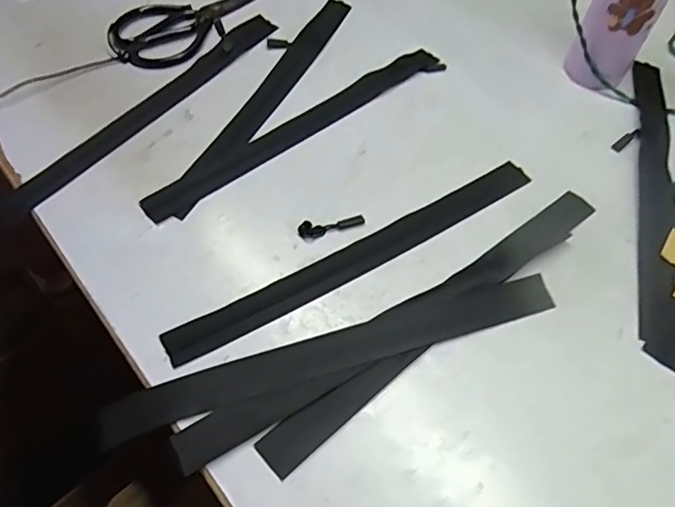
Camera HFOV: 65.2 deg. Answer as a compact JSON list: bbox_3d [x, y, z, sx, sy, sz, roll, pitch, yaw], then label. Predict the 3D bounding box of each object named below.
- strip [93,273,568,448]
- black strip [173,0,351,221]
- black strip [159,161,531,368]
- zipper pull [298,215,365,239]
[{"bbox_3d":[0.002,0.074,0.400,0.350,0.005,0.033,-15,59,-11],"label":"strip"},{"bbox_3d":[-0.071,-0.169,0.552,0.035,0.007,0.349,24,61,10],"label":"black strip"},{"bbox_3d":[0.024,0.000,0.451,0.352,0.004,0.033,-27,62,-17],"label":"black strip"},{"bbox_3d":[-0.005,-0.024,0.460,0.058,0.005,0.014,-8,58,-7],"label":"zipper pull"}]

